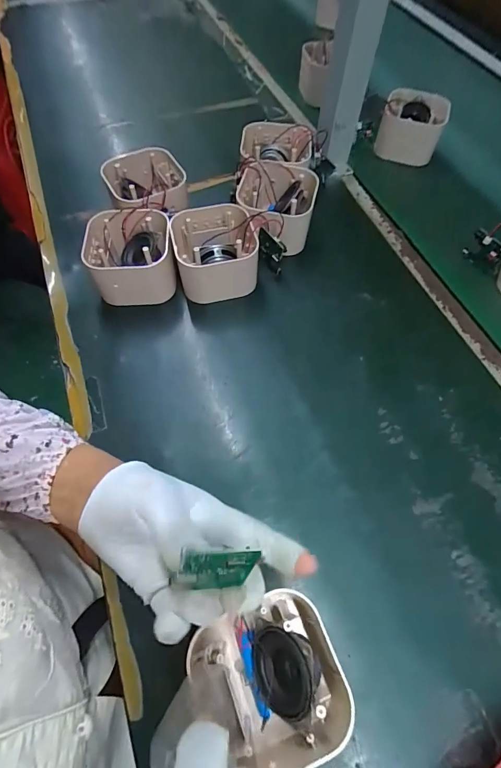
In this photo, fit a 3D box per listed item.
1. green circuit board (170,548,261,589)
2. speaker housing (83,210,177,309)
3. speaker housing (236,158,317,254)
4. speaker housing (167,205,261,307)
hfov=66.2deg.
[{"bbox_3d":[-0.018,0.105,0.213,0.043,0.032,0.007,11,34,-23],"label":"green circuit board"},{"bbox_3d":[-0.135,-0.142,0.436,0.099,0.066,0.088,-3,62,-3],"label":"speaker housing"},{"bbox_3d":[0.031,-0.208,0.466,0.089,0.068,0.112,2,62,0],"label":"speaker housing"},{"bbox_3d":[-0.040,-0.146,0.438,0.090,0.065,0.095,-8,62,-5],"label":"speaker housing"}]

